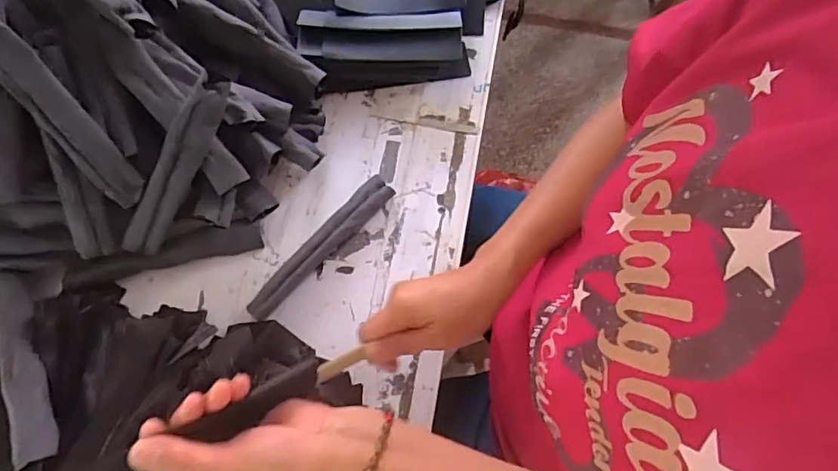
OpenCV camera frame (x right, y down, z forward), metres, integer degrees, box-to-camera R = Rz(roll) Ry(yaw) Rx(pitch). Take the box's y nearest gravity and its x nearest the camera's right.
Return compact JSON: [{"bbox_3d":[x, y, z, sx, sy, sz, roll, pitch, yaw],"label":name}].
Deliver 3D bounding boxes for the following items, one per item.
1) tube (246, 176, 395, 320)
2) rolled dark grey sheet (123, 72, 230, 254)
[{"bbox_3d":[-0.095,0.013,0.551,0.027,0.025,0.186,39,75,11],"label":"tube"},{"bbox_3d":[-0.221,-0.059,0.496,0.029,0.022,0.176,35,106,10],"label":"rolled dark grey sheet"}]

